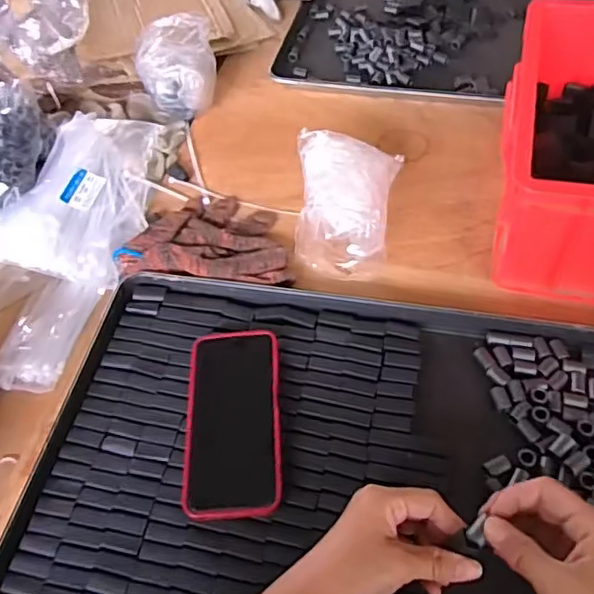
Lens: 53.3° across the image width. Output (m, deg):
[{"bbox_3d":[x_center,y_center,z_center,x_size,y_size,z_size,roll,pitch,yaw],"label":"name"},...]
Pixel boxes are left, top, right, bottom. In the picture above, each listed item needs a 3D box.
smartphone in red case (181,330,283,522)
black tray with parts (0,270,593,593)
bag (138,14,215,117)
[{"bbox_3d":[-0.055,0.103,0.508,0.079,0.015,0.163,-3,62,-1],"label":"smartphone in red case"},{"bbox_3d":[0.073,0.168,0.461,0.589,0.035,0.393,8,54,10],"label":"black tray with parts"},{"bbox_3d":[-0.161,-0.308,0.798,0.104,0.085,0.120,-12,53,-3],"label":"bag"}]

